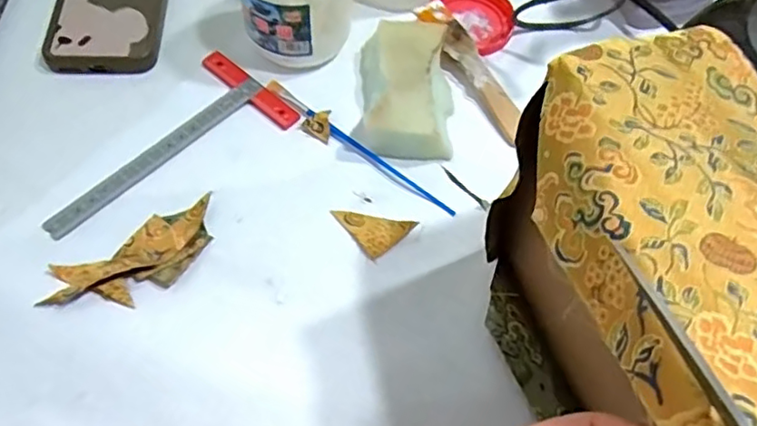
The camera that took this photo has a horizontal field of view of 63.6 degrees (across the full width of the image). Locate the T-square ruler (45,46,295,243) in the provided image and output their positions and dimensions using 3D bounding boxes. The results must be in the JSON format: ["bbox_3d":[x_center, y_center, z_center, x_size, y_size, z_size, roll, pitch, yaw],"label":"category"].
[{"bbox_3d":[-0.139,-0.039,0.404,0.084,0.005,0.169,35,65,16],"label":"T-square ruler"}]

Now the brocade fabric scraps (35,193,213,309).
[{"bbox_3d":[-0.141,0.026,0.359,0.100,0.015,0.045,-36,68,-20],"label":"brocade fabric scraps"}]

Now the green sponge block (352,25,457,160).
[{"bbox_3d":[0.020,-0.088,0.428,0.064,0.028,0.102,3,61,-1],"label":"green sponge block"}]

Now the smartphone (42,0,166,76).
[{"bbox_3d":[-0.205,-0.175,0.473,0.077,0.011,0.166,0,61,-3],"label":"smartphone"}]

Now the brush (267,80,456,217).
[{"bbox_3d":[-0.015,-0.046,0.416,0.164,0.007,0.009,37,65,17],"label":"brush"}]

